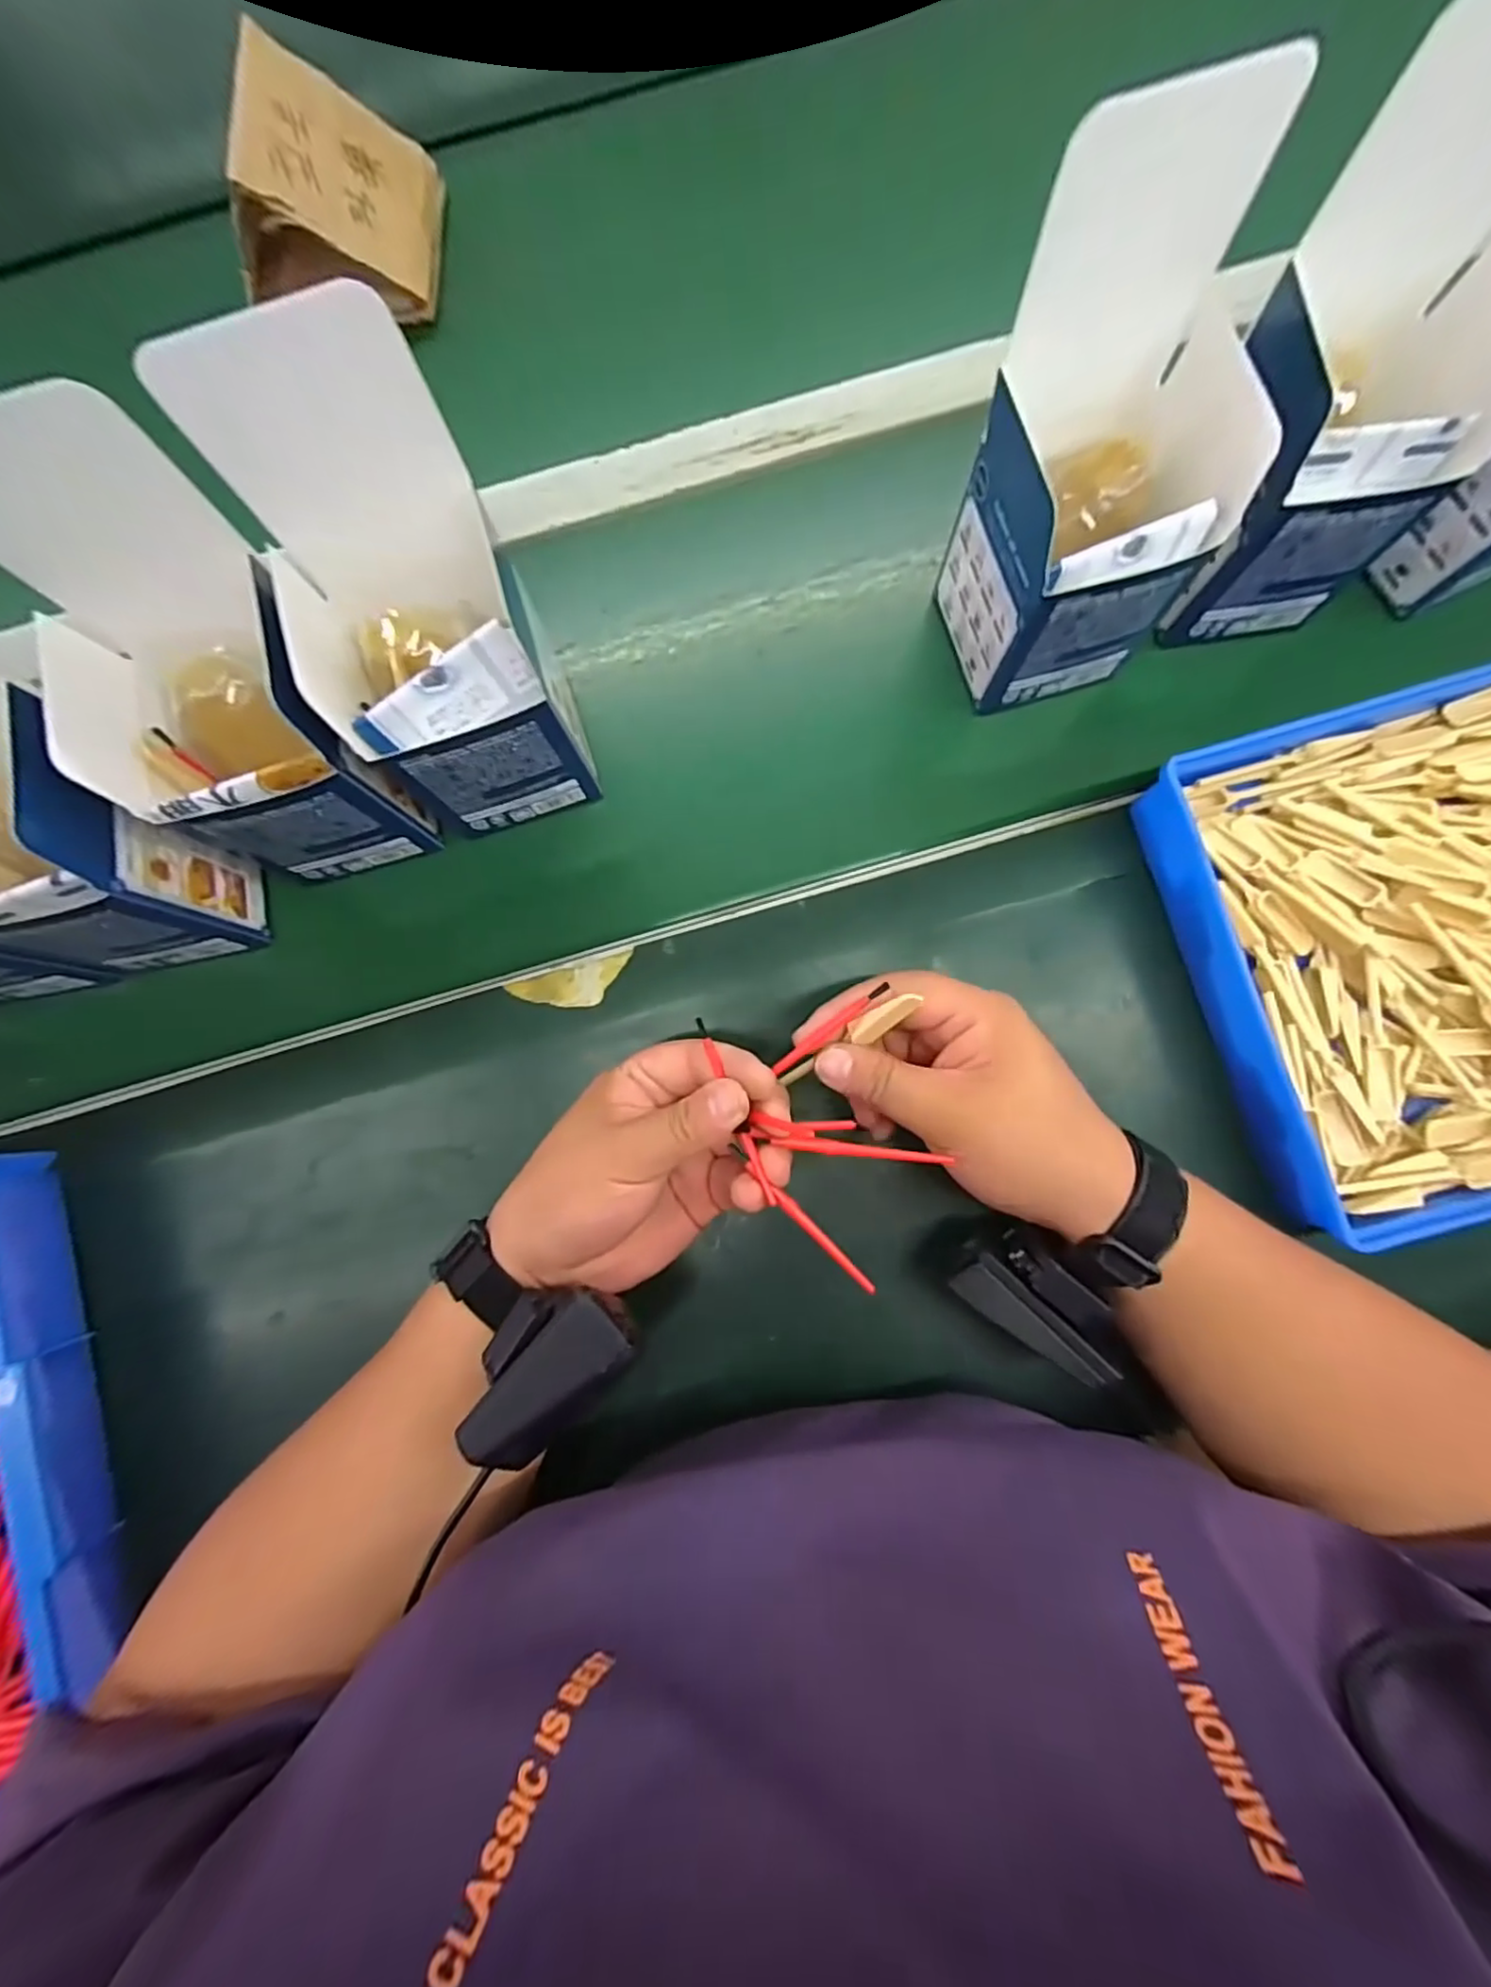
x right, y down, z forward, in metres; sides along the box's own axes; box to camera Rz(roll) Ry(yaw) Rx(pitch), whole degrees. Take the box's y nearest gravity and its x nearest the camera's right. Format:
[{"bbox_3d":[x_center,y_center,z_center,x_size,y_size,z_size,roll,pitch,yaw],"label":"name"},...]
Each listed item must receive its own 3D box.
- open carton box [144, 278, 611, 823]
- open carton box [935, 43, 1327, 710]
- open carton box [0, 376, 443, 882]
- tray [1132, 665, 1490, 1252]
[{"bbox_3d":[-0.137,-0.150,0.277,0.096,0.169,0.090,-20,82,0],"label":"open carton box"},{"bbox_3d":[0.151,-0.221,0.278,0.098,0.168,0.098,-15,82,1],"label":"open carton box"},{"bbox_3d":[-0.236,-0.149,0.285,0.087,0.157,0.151,-22,82,0],"label":"open carton box"},{"bbox_3d":[0.374,-0.040,0.301,0.315,0.039,0.236,-17,82,1],"label":"tray"}]

